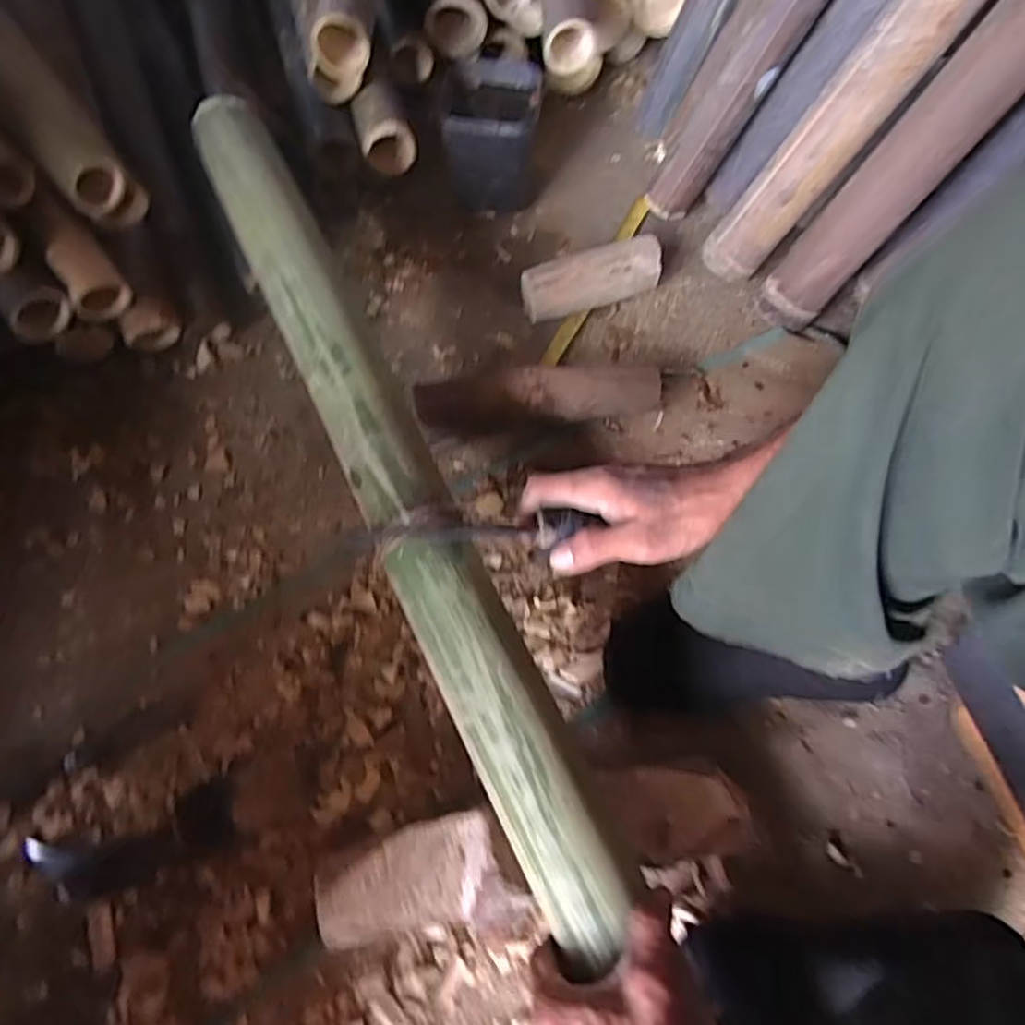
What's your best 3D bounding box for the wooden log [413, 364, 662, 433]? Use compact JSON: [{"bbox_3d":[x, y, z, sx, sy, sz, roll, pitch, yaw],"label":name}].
[{"bbox_3d":[0.027,-0.119,0.697,0.251,0.062,0.051,-5,66,-2],"label":"wooden log"}]

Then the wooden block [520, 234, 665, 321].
[{"bbox_3d":[0.089,-0.261,0.763,0.155,0.061,0.055,-17,67,-7],"label":"wooden block"}]

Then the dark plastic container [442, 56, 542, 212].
[{"bbox_3d":[-0.024,-0.443,0.808,0.106,0.131,0.119,7,66,4],"label":"dark plastic container"}]

